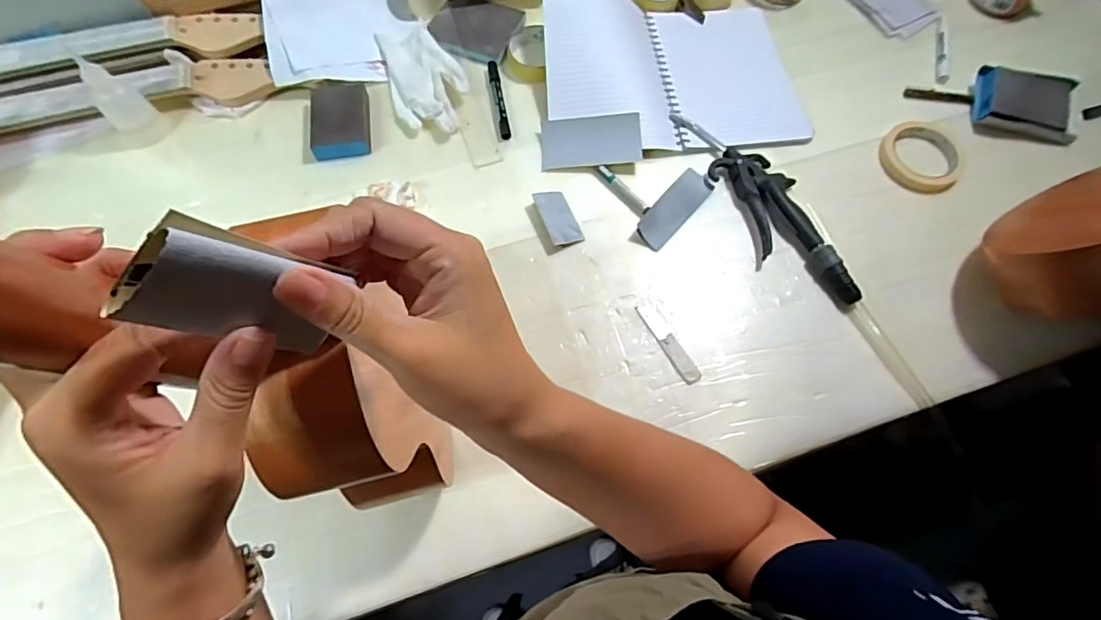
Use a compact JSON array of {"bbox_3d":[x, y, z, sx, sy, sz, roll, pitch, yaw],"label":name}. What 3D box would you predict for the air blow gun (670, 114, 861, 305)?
[{"bbox_3d":[0.265,-0.133,0.676,0.086,0.023,0.297,-22,69,-9],"label":"air blow gun"}]

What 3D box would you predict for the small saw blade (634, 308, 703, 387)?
[{"bbox_3d":[0.129,0.036,0.617,0.020,0.005,0.103,-30,70,-12],"label":"small saw blade"}]

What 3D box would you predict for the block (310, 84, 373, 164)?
[{"bbox_3d":[-0.269,-0.244,0.712,0.070,0.023,0.106,-6,67,-2],"label":"block"}]

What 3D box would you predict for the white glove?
[{"bbox_3d":[-0.168,-0.315,0.747,0.096,0.019,0.192,-16,68,-7],"label":"white glove"}]

